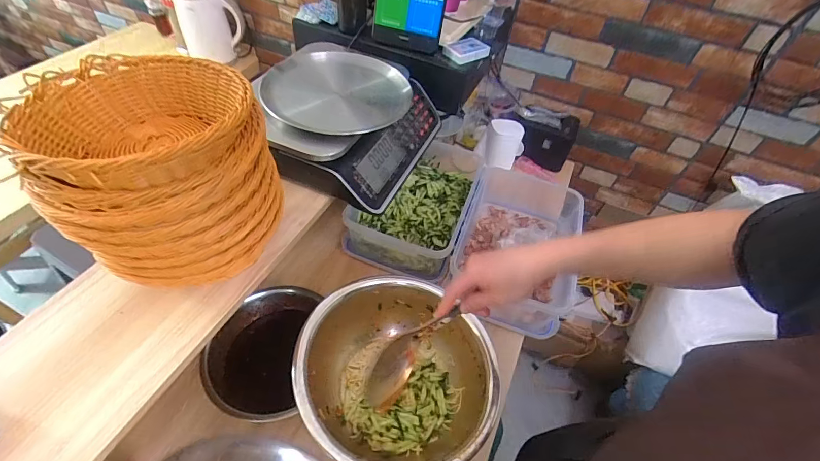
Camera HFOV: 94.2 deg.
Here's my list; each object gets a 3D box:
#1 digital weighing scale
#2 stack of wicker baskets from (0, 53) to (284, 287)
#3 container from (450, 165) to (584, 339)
[{"bbox_3d":[-0.112,-0.221,0.696,0.283,0.133,0.332,18,51,10],"label":"digital weighing scale"},{"bbox_3d":[-0.264,-0.063,0.433,0.207,0.193,0.197,-11,52,-14],"label":"stack of wicker baskets"},{"bbox_3d":[0.245,0.027,0.866,0.257,0.130,0.355,18,51,10],"label":"container"}]

